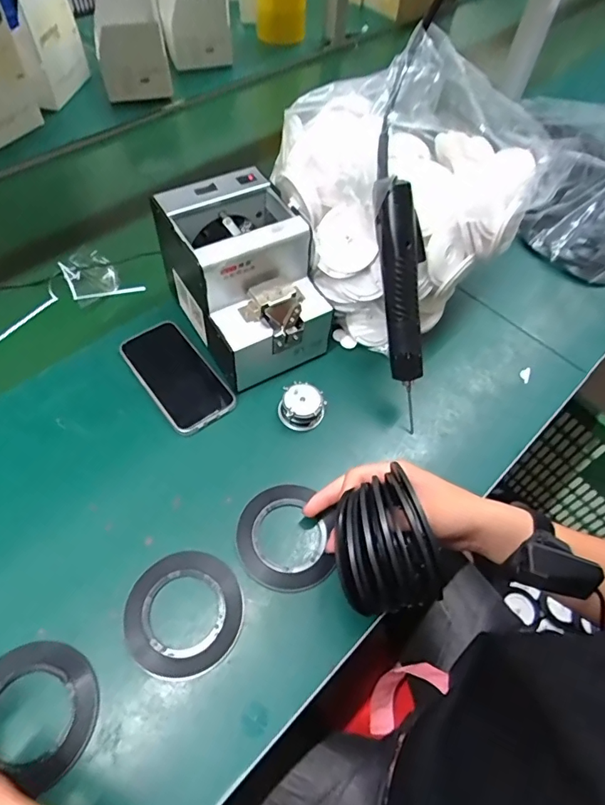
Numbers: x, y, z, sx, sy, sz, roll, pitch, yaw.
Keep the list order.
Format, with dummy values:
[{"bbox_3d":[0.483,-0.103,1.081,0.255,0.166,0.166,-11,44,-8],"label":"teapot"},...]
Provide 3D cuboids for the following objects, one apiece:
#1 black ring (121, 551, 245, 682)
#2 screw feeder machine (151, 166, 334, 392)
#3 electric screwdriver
[{"bbox_3d":[-0.103,0.182,0.418,0.099,0.004,0.099,2,57,-2],"label":"black ring"},{"bbox_3d":[-0.062,-0.135,0.536,0.131,0.150,0.176,-27,63,-19],"label":"screw feeder machine"},{"bbox_3d":[0.105,-0.094,0.498,0.044,0.258,0.035,-11,16,-10],"label":"electric screwdriver"}]

